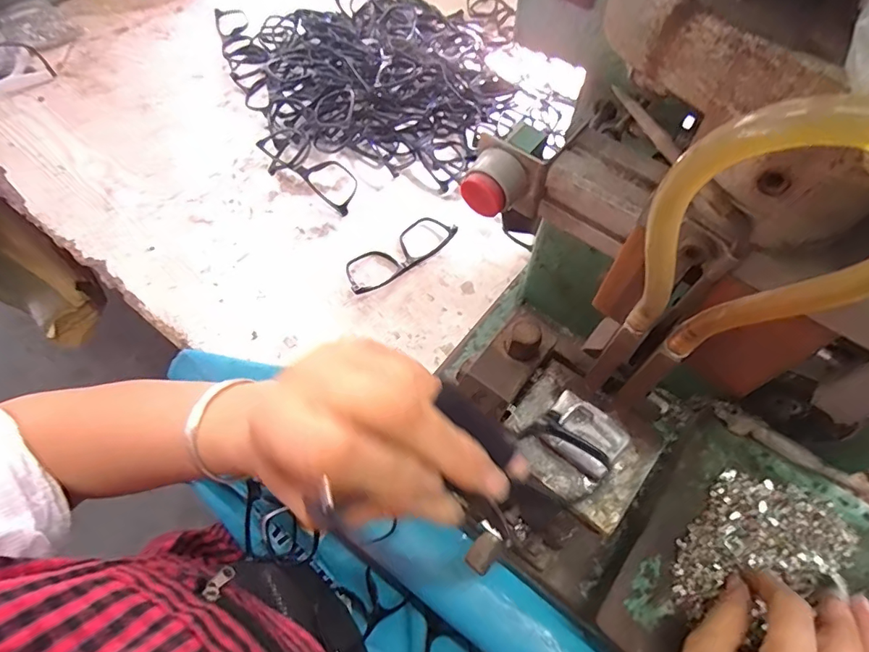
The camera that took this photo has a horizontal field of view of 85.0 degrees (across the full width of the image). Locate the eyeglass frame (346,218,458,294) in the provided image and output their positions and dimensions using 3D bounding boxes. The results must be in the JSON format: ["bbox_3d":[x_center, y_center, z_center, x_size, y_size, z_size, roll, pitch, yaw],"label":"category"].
[{"bbox_3d":[-0.044,-0.091,0.575,0.147,0.019,0.054,-35,67,-17],"label":"eyeglass frame"}]

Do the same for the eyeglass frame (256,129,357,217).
[{"bbox_3d":[-0.158,-0.214,0.633,0.150,0.036,0.061,33,67,17],"label":"eyeglass frame"}]

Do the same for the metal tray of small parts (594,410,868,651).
[{"bbox_3d":[0.227,0.182,0.350,0.155,0.031,0.195,36,68,15],"label":"metal tray of small parts"}]

